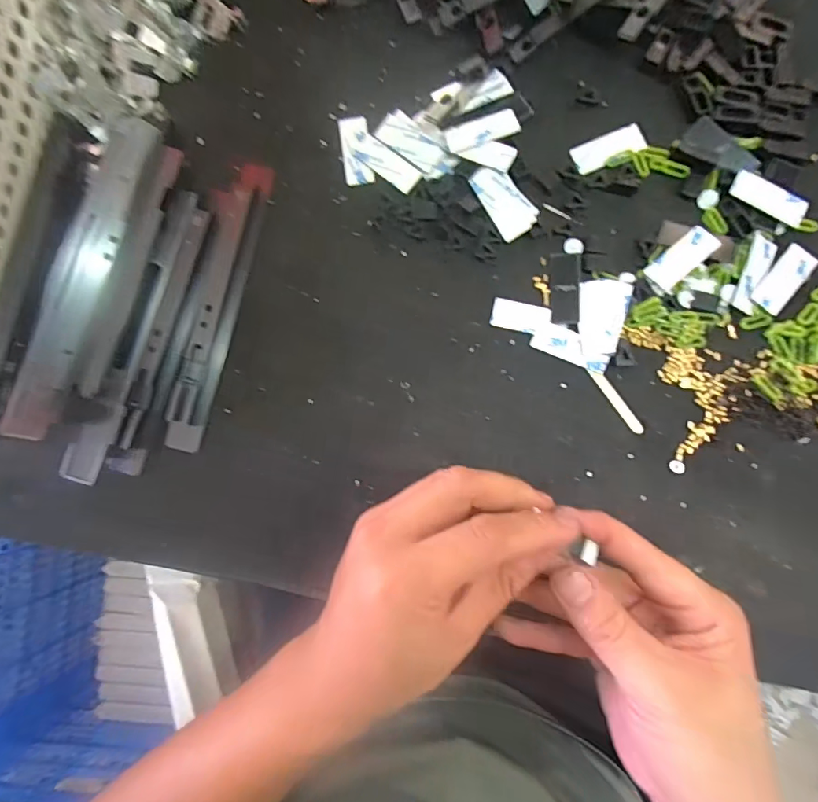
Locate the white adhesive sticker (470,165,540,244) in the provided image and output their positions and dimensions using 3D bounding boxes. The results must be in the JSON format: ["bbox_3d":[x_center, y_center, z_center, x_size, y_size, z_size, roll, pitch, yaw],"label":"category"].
[{"bbox_3d":[0.065,-0.139,0.311,0.027,0.004,0.054,-32,85,10],"label":"white adhesive sticker"}]

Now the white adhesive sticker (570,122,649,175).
[{"bbox_3d":[0.141,-0.179,0.316,0.050,0.004,0.021,-23,84,1],"label":"white adhesive sticker"}]

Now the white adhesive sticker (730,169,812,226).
[{"bbox_3d":[0.243,-0.136,0.302,0.052,0.006,0.017,30,87,5],"label":"white adhesive sticker"}]

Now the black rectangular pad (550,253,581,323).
[{"bbox_3d":[0.107,-0.078,0.307,0.020,0.004,0.049,5,85,4],"label":"black rectangular pad"}]

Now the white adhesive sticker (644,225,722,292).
[{"bbox_3d":[0.184,-0.096,0.302,0.049,0.004,0.022,-42,73,-1],"label":"white adhesive sticker"}]

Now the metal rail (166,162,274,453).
[{"bbox_3d":[-0.134,-0.069,0.314,0.031,0.014,0.206,12,86,4],"label":"metal rail"}]

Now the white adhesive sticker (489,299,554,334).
[{"bbox_3d":[0.077,-0.059,0.309,0.039,0.004,0.020,13,86,4],"label":"white adhesive sticker"}]

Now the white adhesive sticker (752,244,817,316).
[{"bbox_3d":[0.250,-0.081,0.298,0.020,0.004,0.049,39,85,11],"label":"white adhesive sticker"}]

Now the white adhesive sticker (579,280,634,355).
[{"bbox_3d":[0.131,-0.057,0.302,0.033,0.005,0.050,4,85,3],"label":"white adhesive sticker"}]

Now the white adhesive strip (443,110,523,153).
[{"bbox_3d":[0.051,-0.190,0.315,0.050,0.004,0.023,-18,73,6],"label":"white adhesive strip"}]

